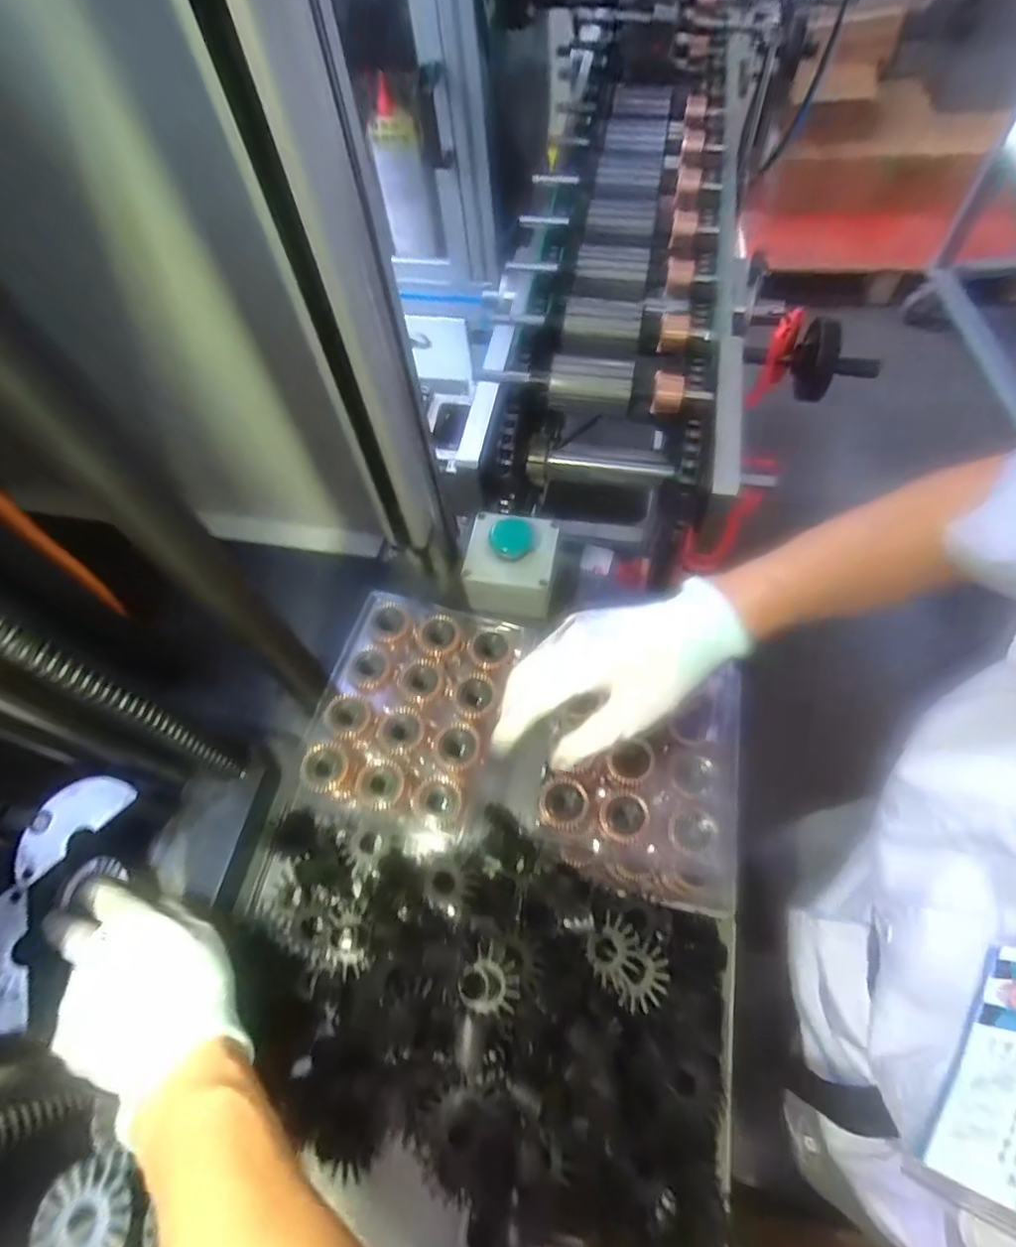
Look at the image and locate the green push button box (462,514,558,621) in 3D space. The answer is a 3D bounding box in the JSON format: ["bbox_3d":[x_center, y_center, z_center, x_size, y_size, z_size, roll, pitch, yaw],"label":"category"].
[{"bbox_3d":[0.007,-0.057,0.555,0.084,0.066,0.081,10,63,9],"label":"green push button box"}]

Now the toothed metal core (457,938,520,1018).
[{"bbox_3d":[-0.011,0.230,0.390,0.036,0.025,0.040,12,63,9],"label":"toothed metal core"}]

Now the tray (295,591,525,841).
[{"bbox_3d":[-0.080,0.069,0.497,0.150,0.036,0.189,12,63,10],"label":"tray"}]

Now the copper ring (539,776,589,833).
[{"bbox_3d":[0.043,0.137,0.461,0.037,0.009,0.039,-1,85,10],"label":"copper ring"}]

